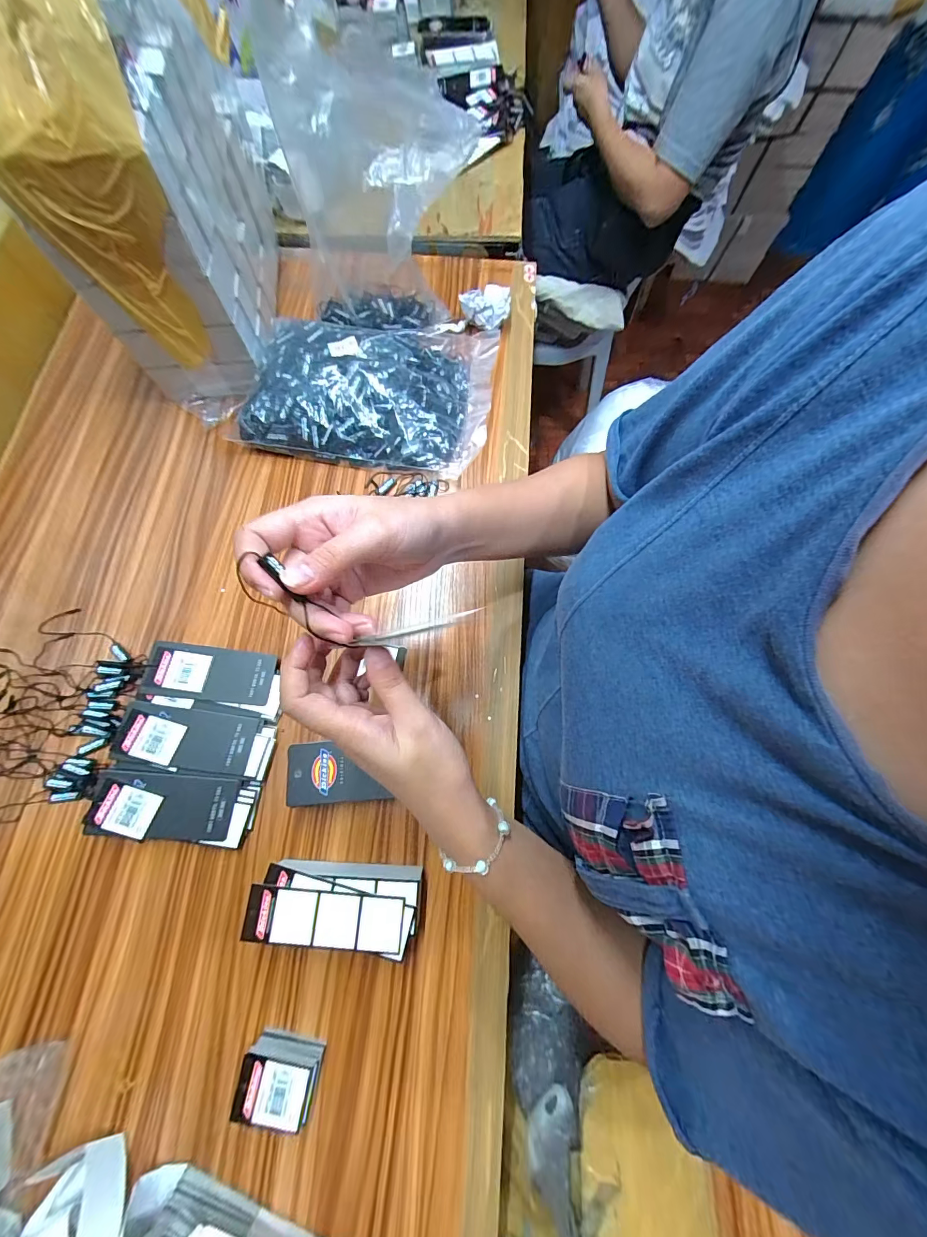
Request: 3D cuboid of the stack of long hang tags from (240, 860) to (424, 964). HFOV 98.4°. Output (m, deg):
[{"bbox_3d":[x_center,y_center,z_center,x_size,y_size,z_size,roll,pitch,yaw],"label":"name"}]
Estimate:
[{"bbox_3d":[-0.100,0.226,0.323,0.128,0.041,0.053,6,74,2],"label":"stack of long hang tags"}]

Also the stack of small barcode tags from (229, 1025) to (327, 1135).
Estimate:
[{"bbox_3d":[-0.136,0.341,0.297,0.055,0.029,0.045,12,74,4],"label":"stack of small barcode tags"}]

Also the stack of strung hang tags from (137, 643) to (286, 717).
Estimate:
[{"bbox_3d":[-0.232,0.057,0.377,0.116,0.028,0.057,7,74,2],"label":"stack of strung hang tags"}]

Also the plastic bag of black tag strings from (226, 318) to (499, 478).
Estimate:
[{"bbox_3d":[-0.107,-0.269,0.460,0.270,0.056,0.183,7,74,2],"label":"plastic bag of black tag strings"}]

